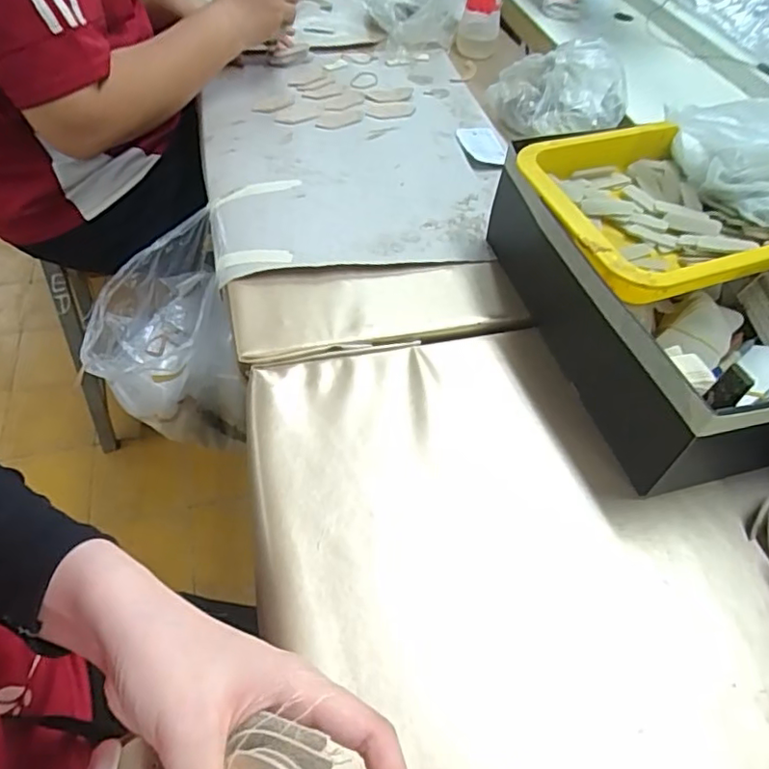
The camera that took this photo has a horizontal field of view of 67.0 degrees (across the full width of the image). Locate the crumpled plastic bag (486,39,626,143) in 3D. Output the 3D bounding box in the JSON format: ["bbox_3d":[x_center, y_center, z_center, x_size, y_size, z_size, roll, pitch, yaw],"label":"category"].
[{"bbox_3d":[0.232,-0.385,0.772,0.173,0.091,0.101,5,51,2],"label":"crumpled plastic bag"}]

